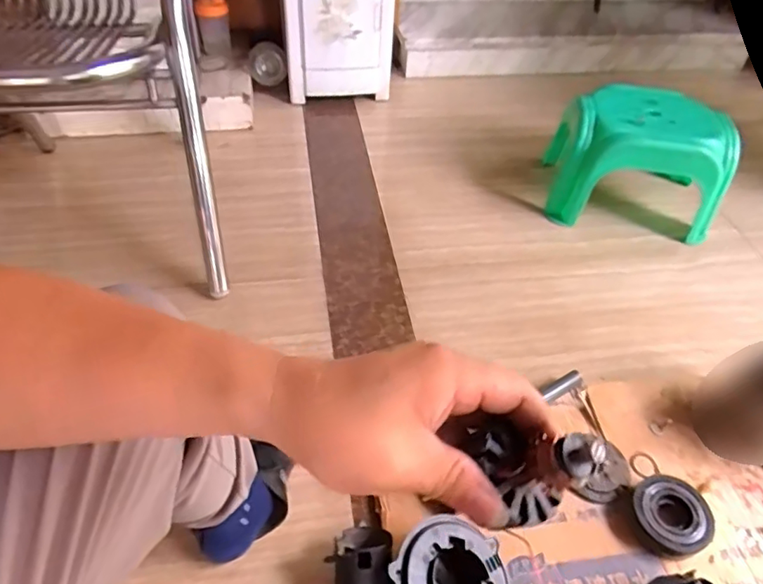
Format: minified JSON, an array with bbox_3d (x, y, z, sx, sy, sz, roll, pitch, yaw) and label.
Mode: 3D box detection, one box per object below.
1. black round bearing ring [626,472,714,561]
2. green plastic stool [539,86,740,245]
[{"bbox_3d":[0.402,0.314,0.776,0.099,0.034,0.103,1,46,-1],"label":"black round bearing ring"},{"bbox_3d":[0.610,-0.320,1.333,0.376,0.231,0.299,8,46,5],"label":"green plastic stool"}]

